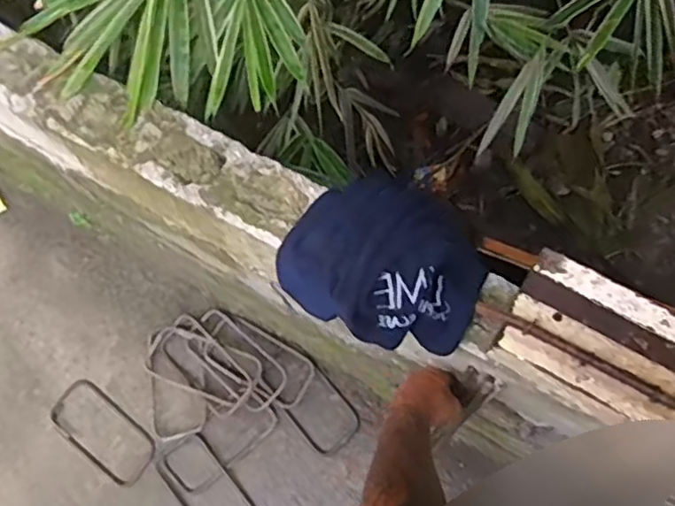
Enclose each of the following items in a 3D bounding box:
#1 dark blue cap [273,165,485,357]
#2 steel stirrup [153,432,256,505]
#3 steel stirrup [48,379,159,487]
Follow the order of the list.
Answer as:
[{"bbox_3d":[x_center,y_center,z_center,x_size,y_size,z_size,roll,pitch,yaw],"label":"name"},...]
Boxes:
[{"bbox_3d":[0.059,0.011,0.731,0.229,0.092,0.181,33,78,15],"label":"dark blue cap"},{"bbox_3d":[-0.289,0.534,1.472,0.132,0.015,0.269,-42,72,-4],"label":"steel stirrup"},{"bbox_3d":[-0.543,0.413,1.531,0.274,0.009,0.131,37,79,16],"label":"steel stirrup"}]

